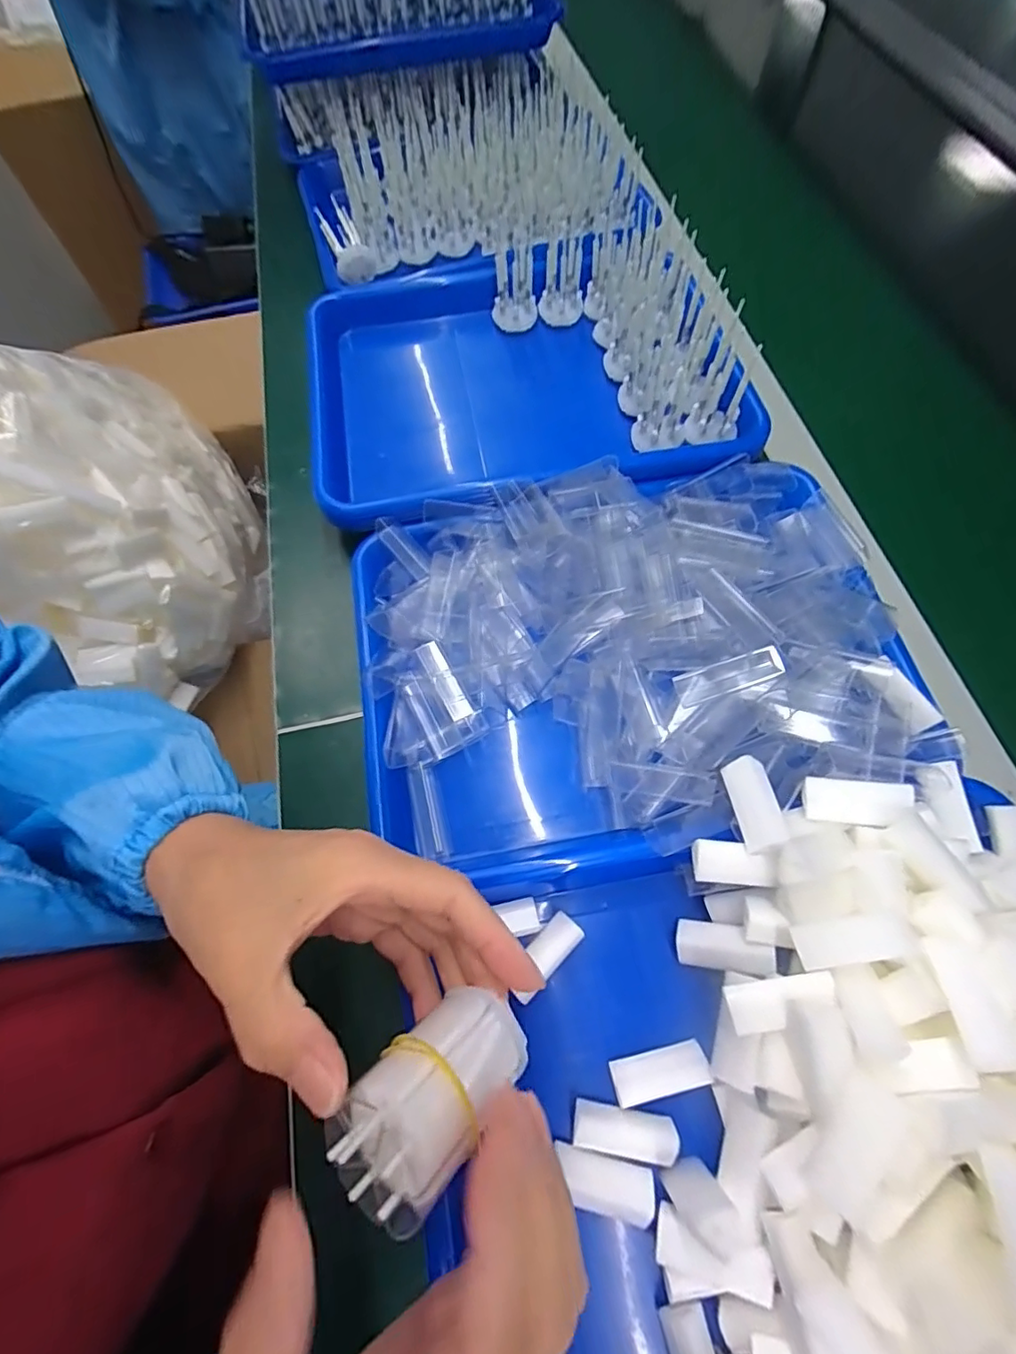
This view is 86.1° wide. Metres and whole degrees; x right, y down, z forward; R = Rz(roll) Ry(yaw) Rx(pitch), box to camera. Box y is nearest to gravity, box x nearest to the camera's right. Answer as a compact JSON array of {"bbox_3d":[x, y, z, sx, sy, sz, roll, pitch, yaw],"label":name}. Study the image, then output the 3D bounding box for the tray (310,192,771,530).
[{"bbox_3d":[0.004,-0.252,0.440,0.324,0.066,0.283,-11,66,-3],"label":"tray"}]

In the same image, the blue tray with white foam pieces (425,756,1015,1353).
[{"bbox_3d":[0.123,0.190,0.230,0.323,0.086,0.283,-11,66,-3],"label":"blue tray with white foam pieces"}]

